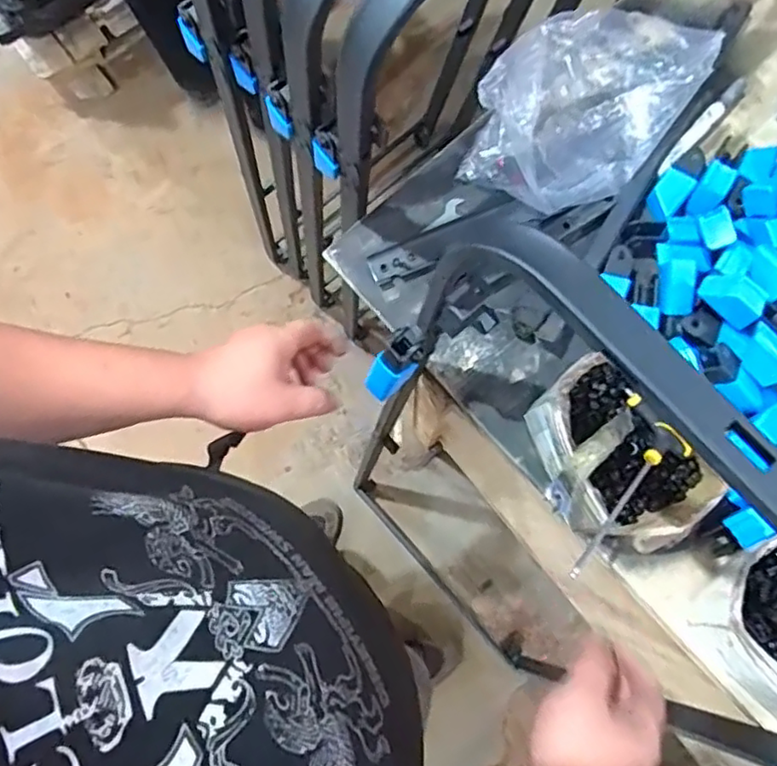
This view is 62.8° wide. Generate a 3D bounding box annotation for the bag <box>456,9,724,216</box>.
[{"bbox_3d":[0.221,-0.299,0.666,0.297,0.112,0.157,-42,81,-7],"label":"bag"}]

